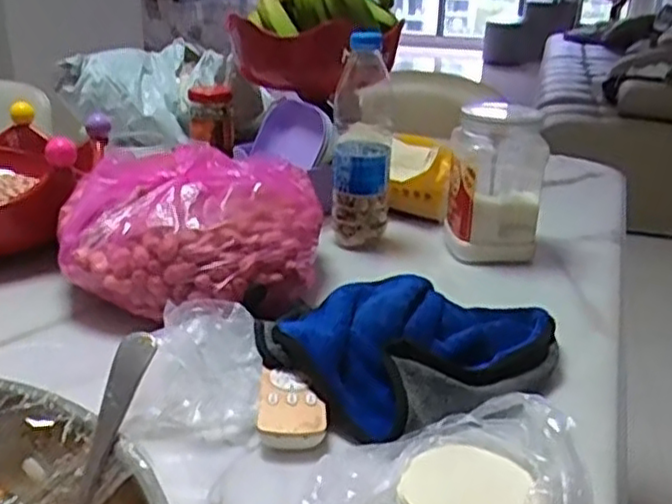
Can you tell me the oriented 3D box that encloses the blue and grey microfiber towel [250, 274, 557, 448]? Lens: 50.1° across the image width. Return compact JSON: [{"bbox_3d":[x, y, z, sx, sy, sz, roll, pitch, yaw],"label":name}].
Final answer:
[{"bbox_3d":[0.062,0.065,0.564,0.215,0.041,0.166,-17,30,-37],"label":"blue and grey microfiber towel"}]

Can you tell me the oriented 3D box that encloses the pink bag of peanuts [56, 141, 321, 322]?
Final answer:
[{"bbox_3d":[-0.131,-0.022,0.666,0.227,0.117,0.193,4,24,5],"label":"pink bag of peanuts"}]

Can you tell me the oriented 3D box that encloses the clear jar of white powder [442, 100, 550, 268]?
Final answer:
[{"bbox_3d":[0.170,-0.075,0.759,0.093,0.157,0.079,5,24,9],"label":"clear jar of white powder"}]

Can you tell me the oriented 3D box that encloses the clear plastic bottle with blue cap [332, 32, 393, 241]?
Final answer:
[{"bbox_3d":[0.024,-0.116,0.757,0.069,0.211,0.057,4,24,6],"label":"clear plastic bottle with blue cap"}]

